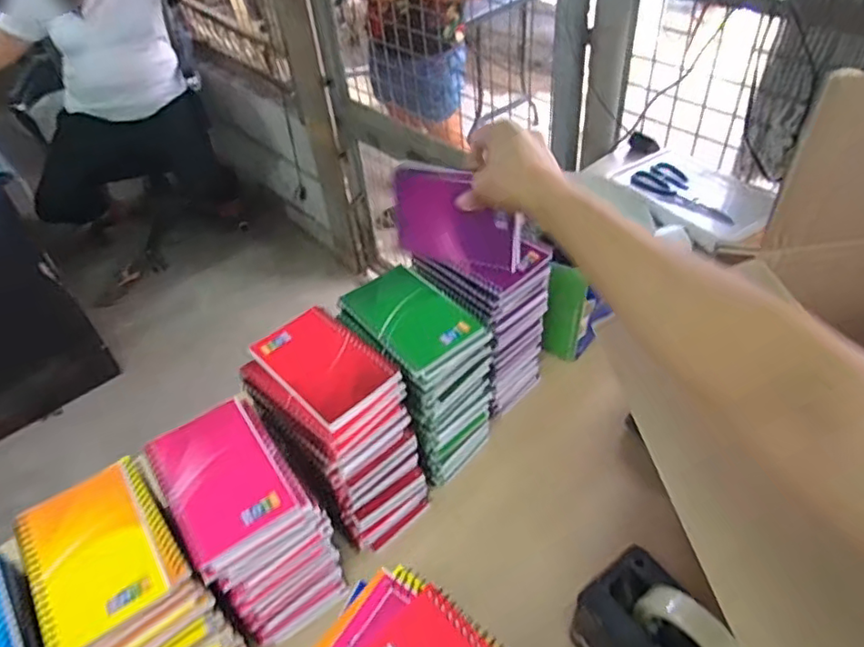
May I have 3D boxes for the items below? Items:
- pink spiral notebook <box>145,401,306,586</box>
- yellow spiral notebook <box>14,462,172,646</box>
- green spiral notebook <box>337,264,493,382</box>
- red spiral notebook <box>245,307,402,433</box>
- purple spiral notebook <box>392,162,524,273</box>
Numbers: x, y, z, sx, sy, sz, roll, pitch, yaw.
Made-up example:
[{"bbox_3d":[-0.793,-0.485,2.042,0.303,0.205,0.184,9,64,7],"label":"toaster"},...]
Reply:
[{"bbox_3d":[-0.175,0.125,0.501,0.085,0.009,0.135,-29,49,-22],"label":"pink spiral notebook"},{"bbox_3d":[-0.259,0.172,0.458,0.083,0.010,0.132,-30,50,-22],"label":"yellow spiral notebook"},{"bbox_3d":[-0.019,-0.006,0.607,0.091,0.015,0.135,-32,53,-20],"label":"green spiral notebook"},{"bbox_3d":[-0.104,0.036,0.577,0.085,0.010,0.136,-35,51,-26],"label":"red spiral notebook"},{"bbox_3d":[0.022,-0.102,0.585,0.130,0.095,0.007,15,39,26],"label":"purple spiral notebook"}]

